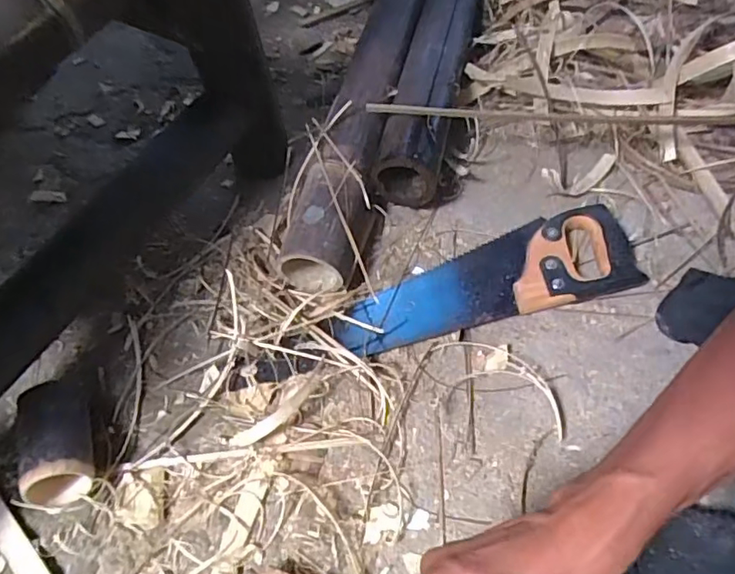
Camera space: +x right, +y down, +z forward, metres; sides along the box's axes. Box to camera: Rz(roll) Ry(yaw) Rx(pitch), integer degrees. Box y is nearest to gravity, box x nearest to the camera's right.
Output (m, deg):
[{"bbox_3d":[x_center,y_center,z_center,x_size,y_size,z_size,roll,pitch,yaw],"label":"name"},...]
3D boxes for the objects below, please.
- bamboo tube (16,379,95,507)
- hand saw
[{"bbox_3d":[-0.296,0.145,0.536,0.063,0.056,0.114,-28,49,-11],"label":"bamboo tube"},{"bbox_3d":[0.072,0.004,0.617,0.433,0.027,0.105,-13,58,-4],"label":"hand saw"}]

